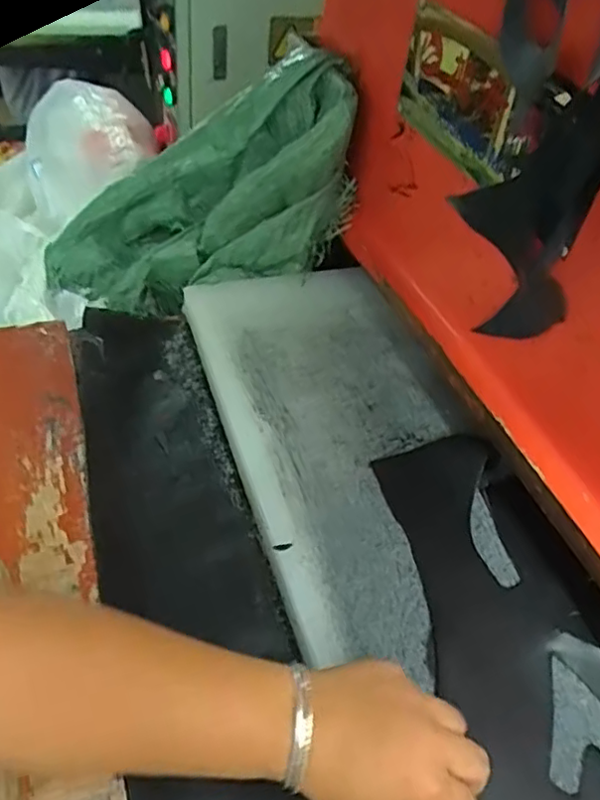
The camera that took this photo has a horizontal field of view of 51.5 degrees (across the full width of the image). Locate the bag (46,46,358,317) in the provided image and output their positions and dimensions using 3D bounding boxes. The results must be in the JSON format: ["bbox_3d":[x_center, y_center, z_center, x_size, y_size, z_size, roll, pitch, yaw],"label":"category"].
[{"bbox_3d":[-0.095,-0.231,0.762,0.434,0.148,0.183,-35,63,3],"label":"bag"}]

